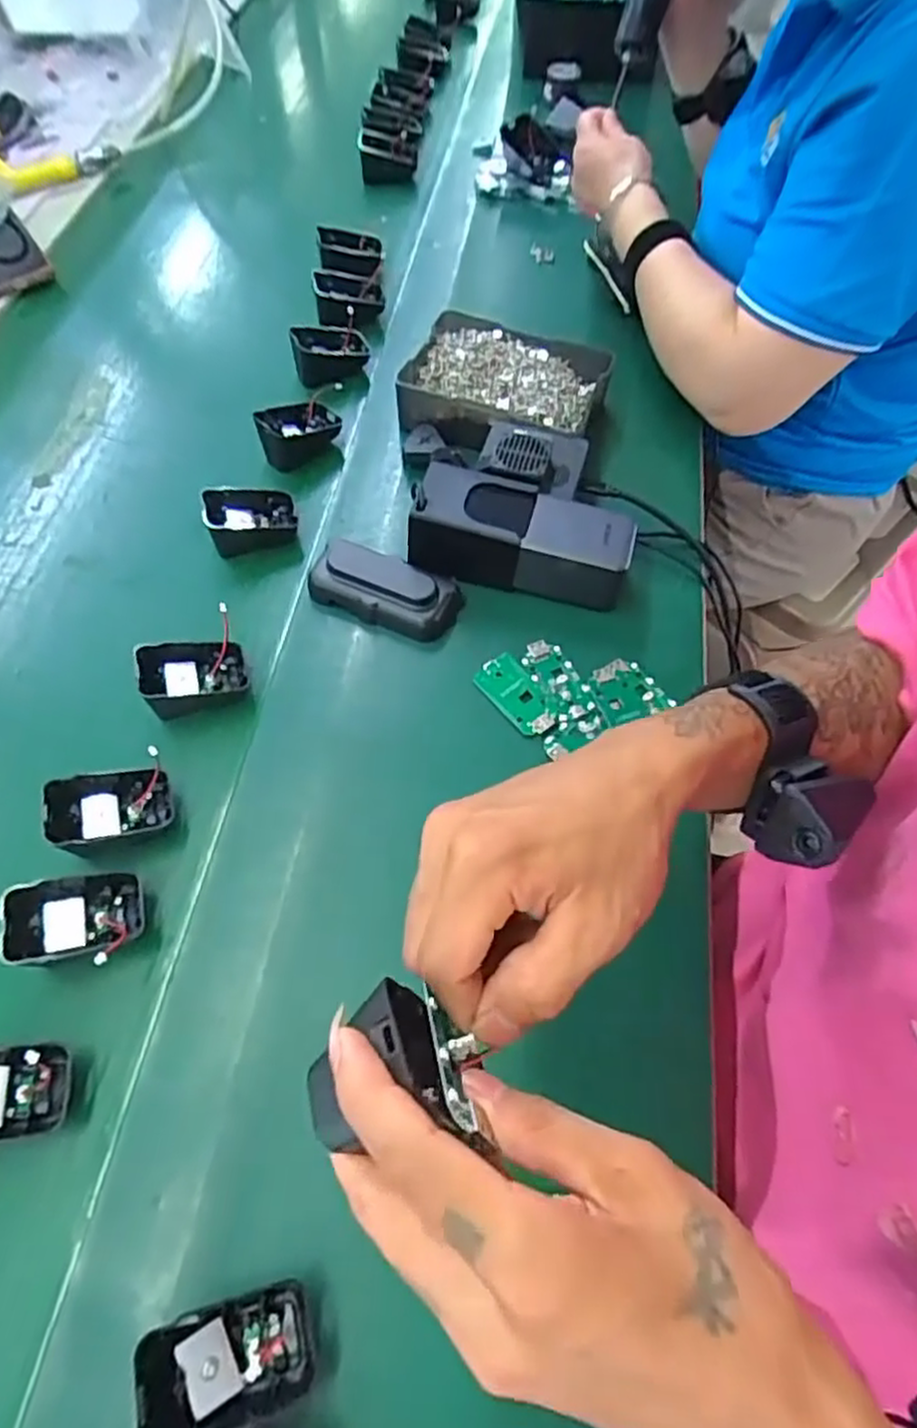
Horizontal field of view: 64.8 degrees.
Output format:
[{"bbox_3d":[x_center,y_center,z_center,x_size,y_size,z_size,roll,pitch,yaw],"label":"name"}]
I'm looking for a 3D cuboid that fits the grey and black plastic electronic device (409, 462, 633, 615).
[{"bbox_3d":[0.046,-0.128,0.526,0.151,0.060,0.060,10,60,7],"label":"grey and black plastic electronic device"}]

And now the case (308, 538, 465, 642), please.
[{"bbox_3d":[-0.053,-0.091,0.525,0.107,0.036,0.054,20,61,13],"label":"case"}]

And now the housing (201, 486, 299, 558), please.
[{"bbox_3d":[-0.159,-0.152,0.559,0.066,0.032,0.049,-14,60,-7],"label":"housing"}]

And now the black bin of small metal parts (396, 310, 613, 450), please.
[{"bbox_3d":[0.041,-0.279,0.618,0.159,0.045,0.131,17,61,12],"label":"black bin of small metal parts"}]

